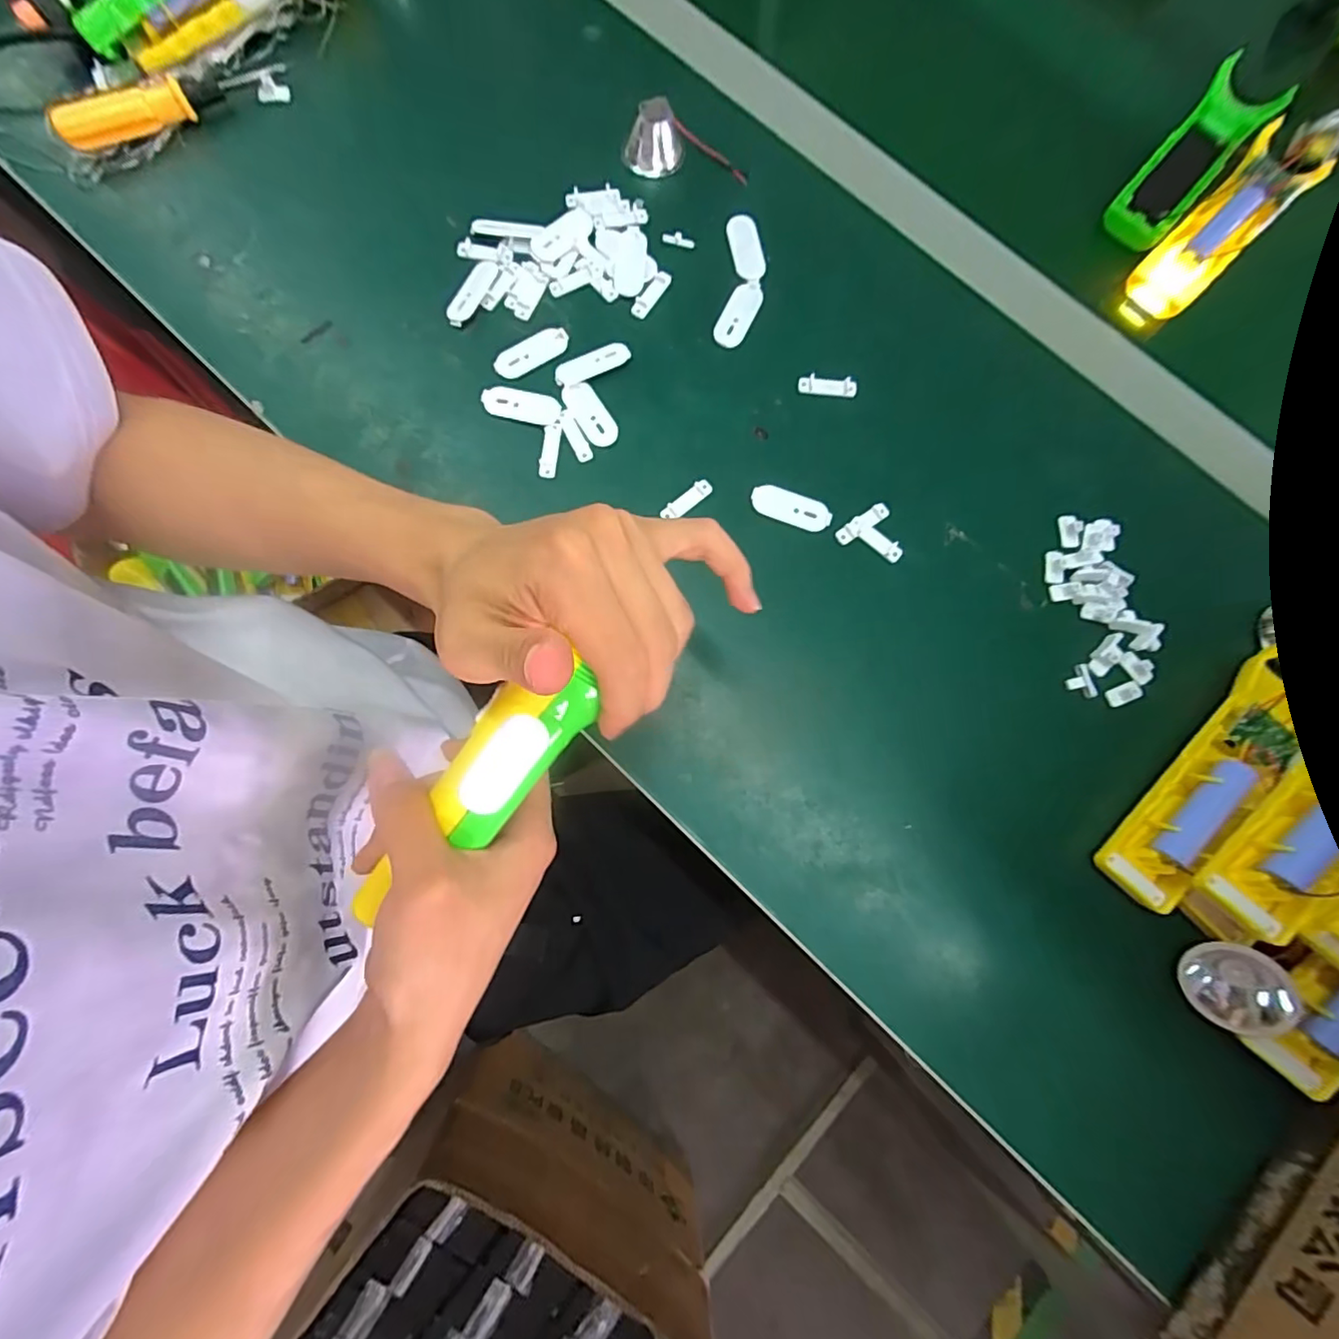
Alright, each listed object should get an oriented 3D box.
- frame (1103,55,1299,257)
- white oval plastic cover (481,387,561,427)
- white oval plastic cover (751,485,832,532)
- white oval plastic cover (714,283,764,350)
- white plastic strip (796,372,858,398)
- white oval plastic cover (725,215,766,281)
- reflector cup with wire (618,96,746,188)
[{"bbox_3d":[0.372,-0.364,0.409,0.049,0.020,0.164,40,82,6],"label":"frame"},{"bbox_3d":[-0.093,-0.168,0.363,0.049,0.005,0.021,15,80,2],"label":"white oval plastic cover"},{"bbox_3d":[0.076,-0.100,0.358,0.050,0.006,0.019,18,80,3],"label":"white oval plastic cover"},{"bbox_3d":[0.046,-0.234,0.376,0.018,0.005,0.049,28,81,5],"label":"white oval plastic cover"},{"bbox_3d":[0.103,-0.184,0.372,0.037,0.004,0.011,6,80,1],"label":"white plastic strip"},{"bbox_3d":[0.052,-0.284,0.387,0.021,0.004,0.047,-12,80,-3],"label":"white oval plastic cover"},{"bbox_3d":[0.010,-0.358,0.387,0.082,0.027,0.037,1,80,0],"label":"reflector cup with wire"}]

